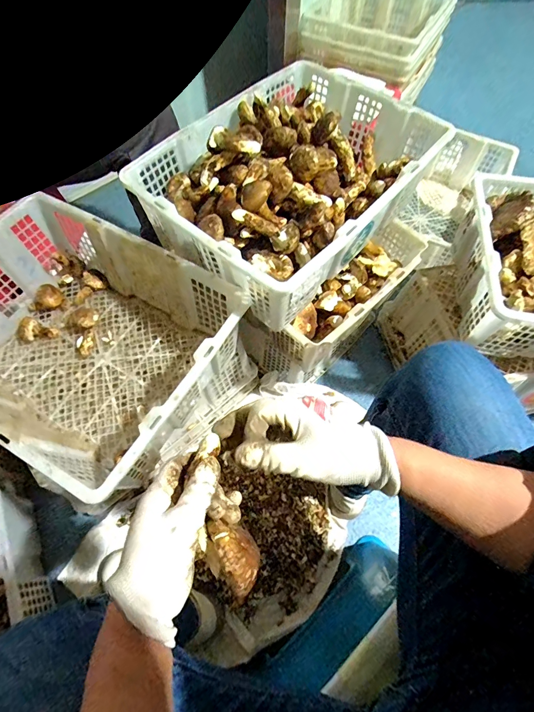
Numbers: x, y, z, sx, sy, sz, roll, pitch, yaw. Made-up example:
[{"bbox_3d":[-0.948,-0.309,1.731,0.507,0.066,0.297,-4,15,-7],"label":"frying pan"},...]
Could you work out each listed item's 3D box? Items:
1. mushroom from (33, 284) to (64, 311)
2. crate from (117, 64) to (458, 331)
[{"bbox_3d":[-0.440,-0.116,0.711,0.048,0.032,0.056,39,70,17],"label":"mushroom"},{"bbox_3d":[0.048,-0.324,0.639,0.368,0.135,0.498,38,70,17],"label":"crate"}]

